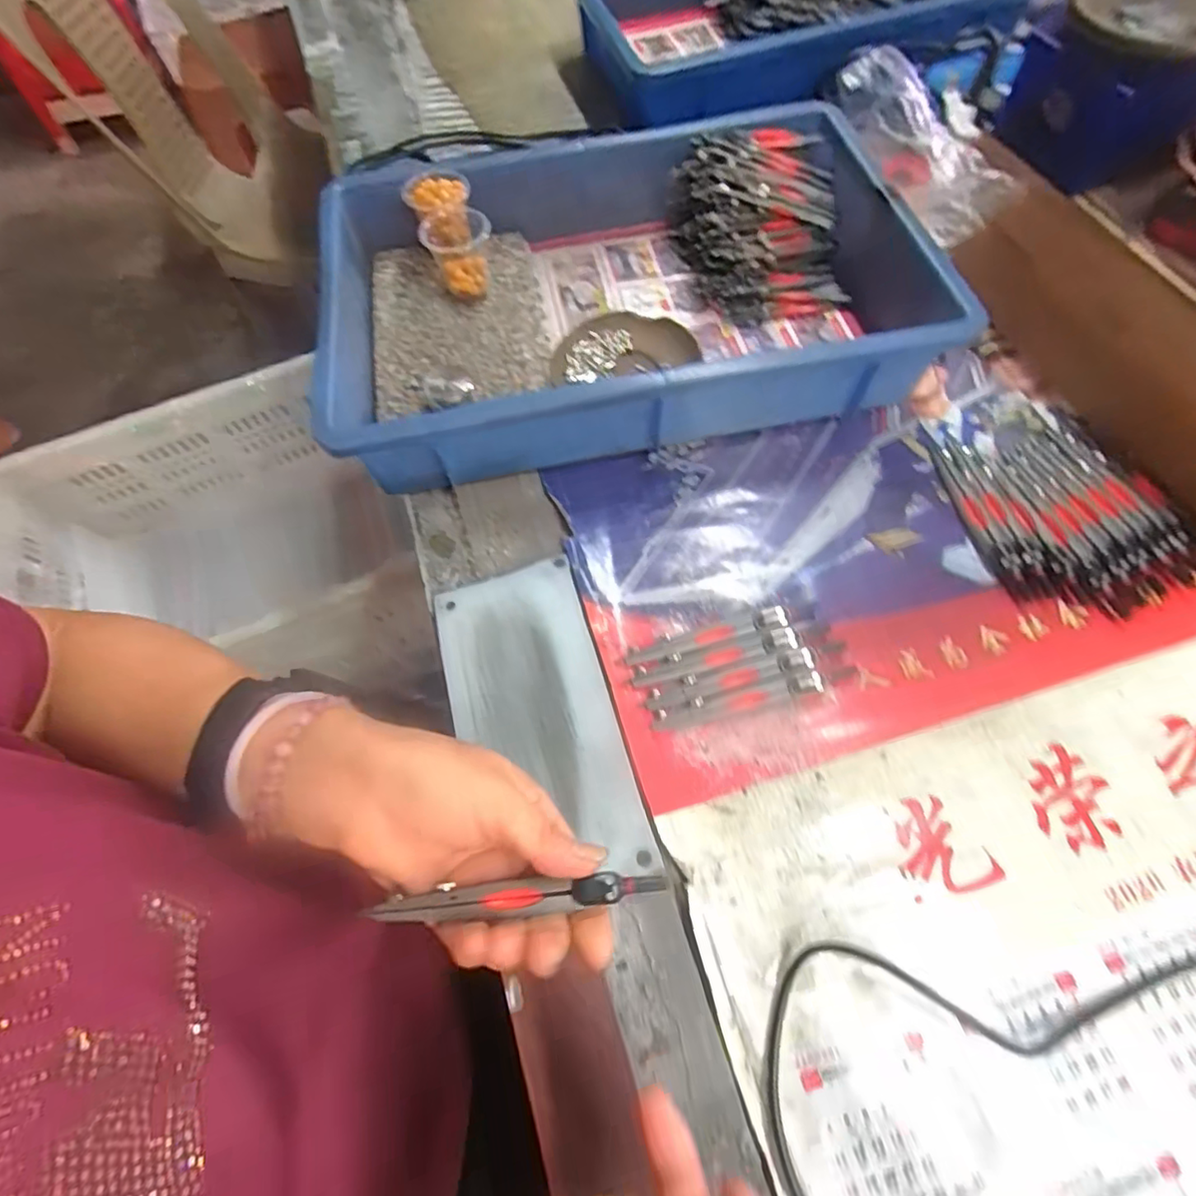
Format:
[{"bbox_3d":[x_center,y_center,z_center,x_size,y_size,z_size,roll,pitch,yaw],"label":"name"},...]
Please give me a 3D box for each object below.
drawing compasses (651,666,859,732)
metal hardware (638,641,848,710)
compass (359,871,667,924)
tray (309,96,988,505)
[{"bbox_3d":[0.095,0.059,0.342,0.127,0.008,0.012,-14,65,-3],"label":"drawing compasses"},{"bbox_3d":[0.090,0.046,0.347,0.129,0.008,0.013,-14,65,-3],"label":"metal hardware"},{"bbox_3d":[-0.035,0.131,0.252,0.127,0.004,0.012,-4,65,-5],"label":"compass"},{"bbox_3d":[0.018,-0.241,0.448,0.420,0.082,0.282,-12,65,-2],"label":"tray"}]

